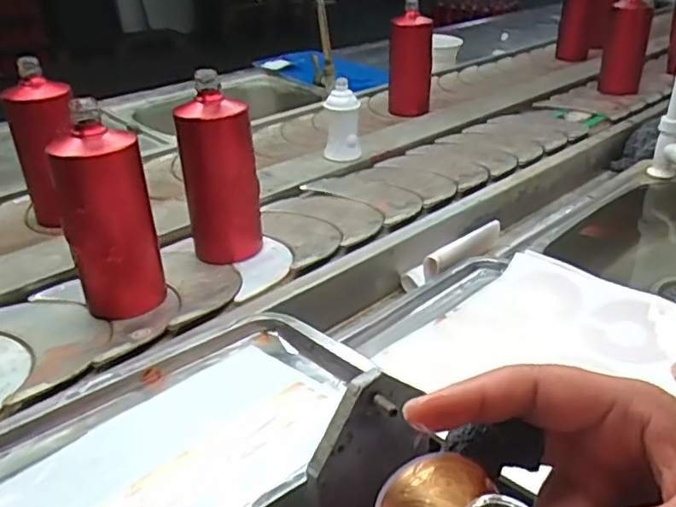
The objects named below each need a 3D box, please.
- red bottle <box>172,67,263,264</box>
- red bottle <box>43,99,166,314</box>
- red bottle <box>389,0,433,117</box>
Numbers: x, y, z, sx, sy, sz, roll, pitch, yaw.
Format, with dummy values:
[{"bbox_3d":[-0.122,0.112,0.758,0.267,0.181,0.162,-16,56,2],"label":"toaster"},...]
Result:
[{"bbox_3d":[-0.137,-0.088,0.722,0.082,0.219,0.067,-7,34,-10],"label":"red bottle"},{"bbox_3d":[-0.226,-0.033,0.616,0.061,0.213,0.077,19,39,27],"label":"red bottle"},{"bbox_3d":[0.150,-0.397,1.266,0.083,0.213,0.085,1,34,2],"label":"red bottle"}]

